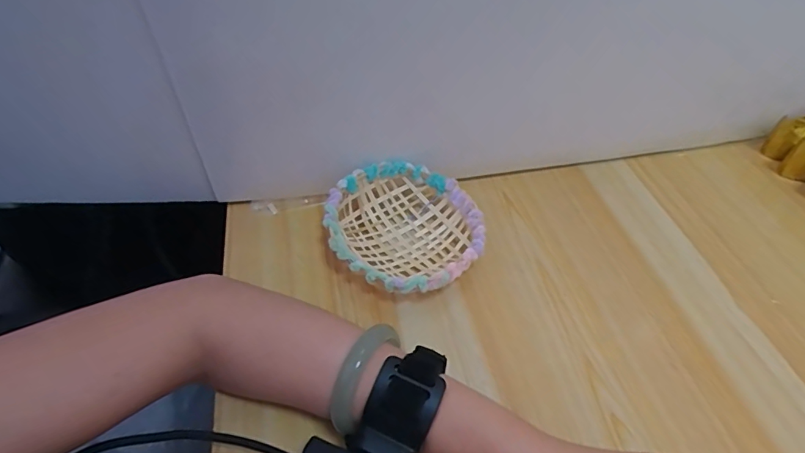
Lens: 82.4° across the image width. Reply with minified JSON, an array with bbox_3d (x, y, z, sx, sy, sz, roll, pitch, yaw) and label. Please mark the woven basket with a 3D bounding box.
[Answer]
[{"bbox_3d":[0.003,0.003,0.373,0.115,0.041,0.120,-34,57,-29],"label":"woven basket"}]

